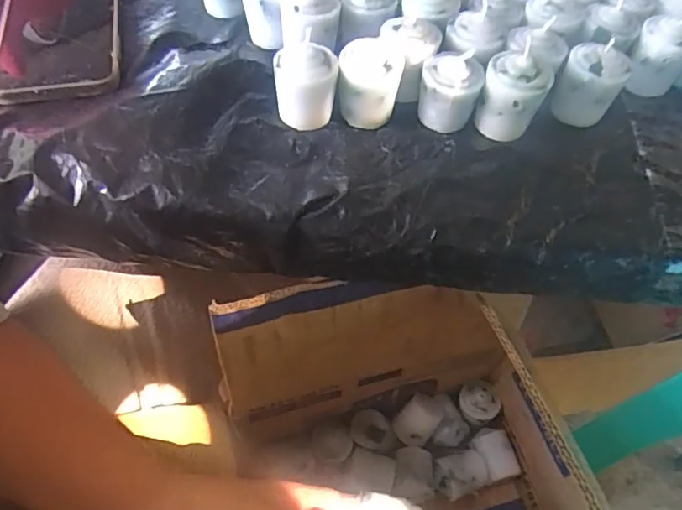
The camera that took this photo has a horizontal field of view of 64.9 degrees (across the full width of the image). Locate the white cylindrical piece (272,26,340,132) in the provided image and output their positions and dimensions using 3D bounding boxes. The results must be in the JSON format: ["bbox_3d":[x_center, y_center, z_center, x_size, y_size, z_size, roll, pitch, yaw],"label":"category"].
[{"bbox_3d":[-0.021,-0.102,0.322,0.035,0.045,0.030,-4,56,-5],"label":"white cylindrical piece"}]

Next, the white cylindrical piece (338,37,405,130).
[{"bbox_3d":[0.017,-0.103,0.327,0.036,0.044,0.029,2,56,-1],"label":"white cylindrical piece"}]

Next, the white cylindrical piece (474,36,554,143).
[{"bbox_3d":[0.104,-0.097,0.326,0.037,0.049,0.033,18,57,10],"label":"white cylindrical piece"}]

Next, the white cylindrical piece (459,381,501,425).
[{"bbox_3d":[0.134,0.145,0.524,0.037,0.027,0.039,-2,76,8],"label":"white cylindrical piece"}]

